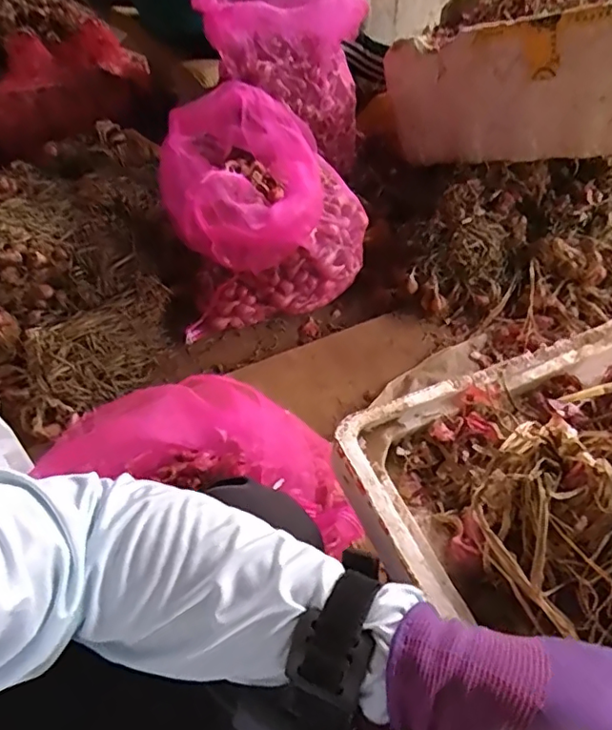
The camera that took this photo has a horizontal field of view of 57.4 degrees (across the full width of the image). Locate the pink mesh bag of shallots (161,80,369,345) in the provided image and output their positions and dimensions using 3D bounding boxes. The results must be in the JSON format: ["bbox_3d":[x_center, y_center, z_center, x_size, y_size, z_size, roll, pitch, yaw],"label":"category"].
[{"bbox_3d":[-0.079,-0.293,1.070,0.355,0.295,0.307,-11,53,-6],"label":"pink mesh bag of shallots"}]

